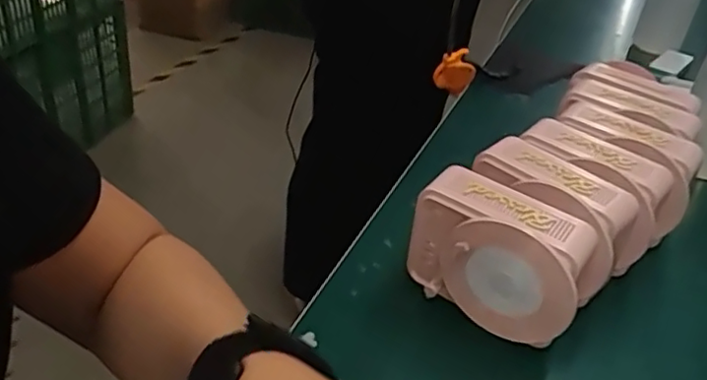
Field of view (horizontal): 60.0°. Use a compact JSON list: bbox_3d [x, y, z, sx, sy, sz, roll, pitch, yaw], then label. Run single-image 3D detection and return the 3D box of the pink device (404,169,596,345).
[{"bbox_3d":[0.109,0.052,0.467,0.129,0.094,0.055,28,40,27],"label":"pink device"}]

